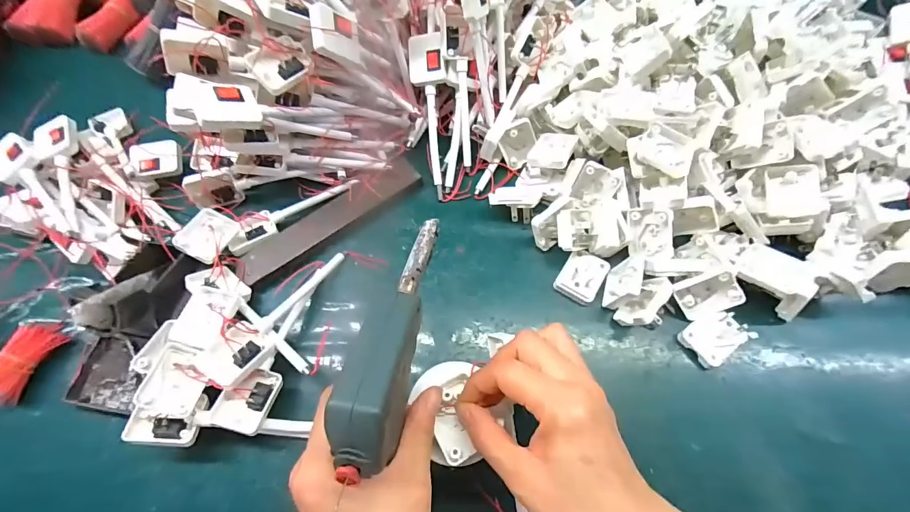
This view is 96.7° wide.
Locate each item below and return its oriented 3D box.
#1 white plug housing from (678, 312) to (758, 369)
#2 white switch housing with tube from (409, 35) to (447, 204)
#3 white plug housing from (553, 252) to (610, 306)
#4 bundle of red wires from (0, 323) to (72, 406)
[{"bbox_3d":[0.231,0.068,0.354,0.060,0.017,0.038,-30,68,-13],"label":"white plug housing"},{"bbox_3d":[-0.024,-0.143,0.419,0.035,0.017,0.161,-4,100,1],"label":"white switch housing with tube"},{"bbox_3d":[0.120,0.017,0.378,0.038,0.013,0.049,31,69,15],"label":"white plug housing"},{"bbox_3d":[-0.380,0.090,0.353,0.031,0.024,0.069,9,56,7],"label":"bundle of red wires"}]

